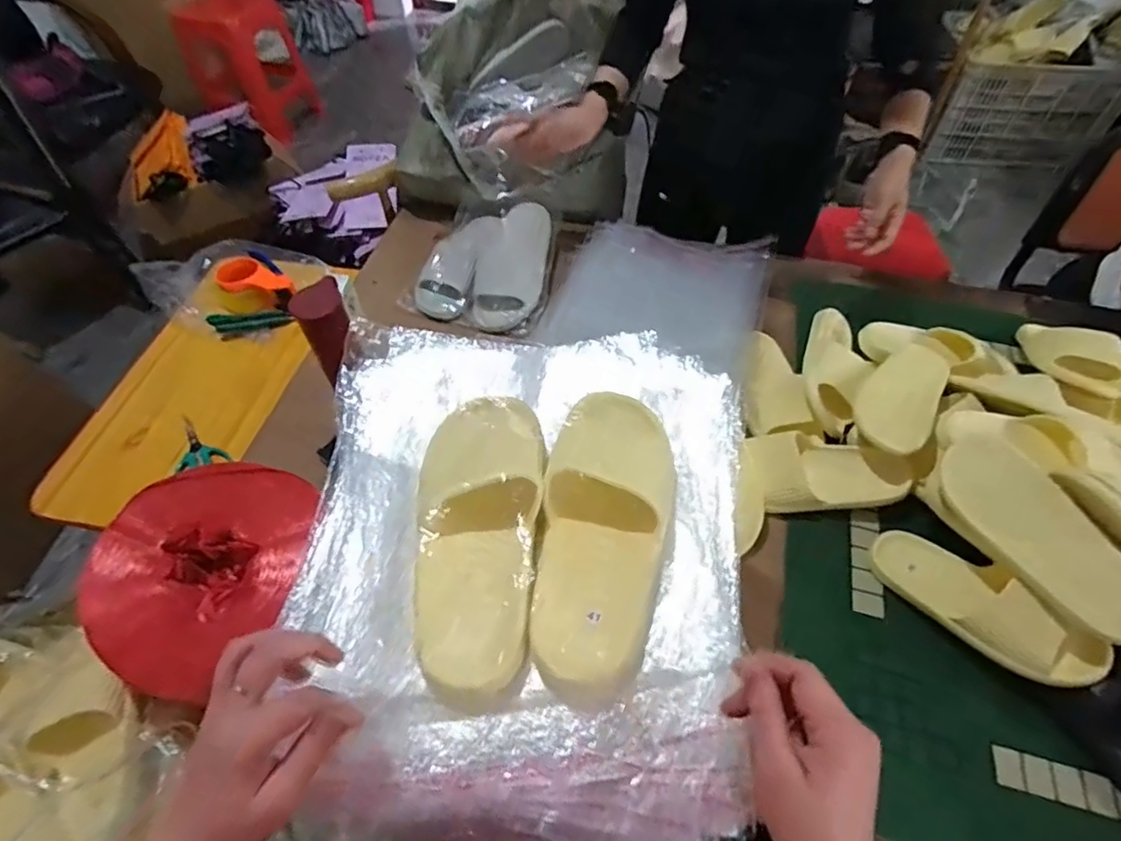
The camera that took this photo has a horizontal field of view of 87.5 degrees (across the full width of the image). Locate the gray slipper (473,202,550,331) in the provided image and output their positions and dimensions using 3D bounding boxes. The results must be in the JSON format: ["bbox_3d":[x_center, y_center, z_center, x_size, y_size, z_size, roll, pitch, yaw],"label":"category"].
[{"bbox_3d":[-0.085,-0.281,1.083,0.109,0.052,0.263,13,70,10],"label":"gray slipper"}]

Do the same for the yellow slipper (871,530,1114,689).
[{"bbox_3d":[0.507,0.219,0.709,0.093,0.066,0.251,-36,47,-22],"label":"yellow slipper"}]

